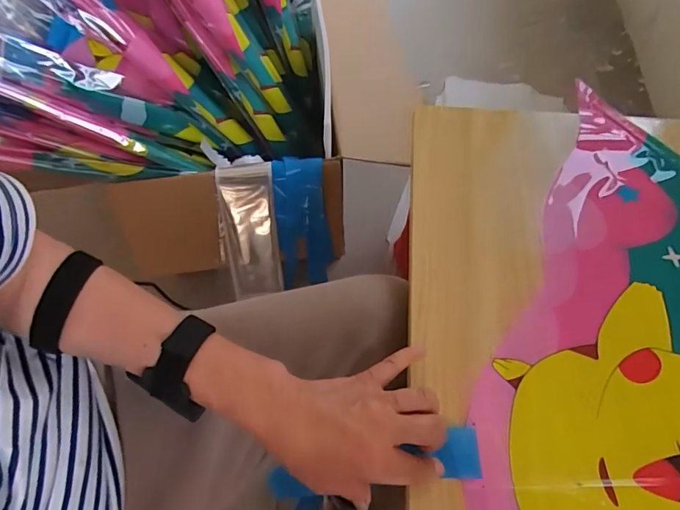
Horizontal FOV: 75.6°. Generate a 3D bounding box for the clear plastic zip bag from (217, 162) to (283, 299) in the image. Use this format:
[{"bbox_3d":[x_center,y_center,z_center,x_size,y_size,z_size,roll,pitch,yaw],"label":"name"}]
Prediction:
[{"bbox_3d":[-0.168,-0.033,0.808,0.105,0.279,0.015,3,34,3],"label":"clear plastic zip bag"}]

